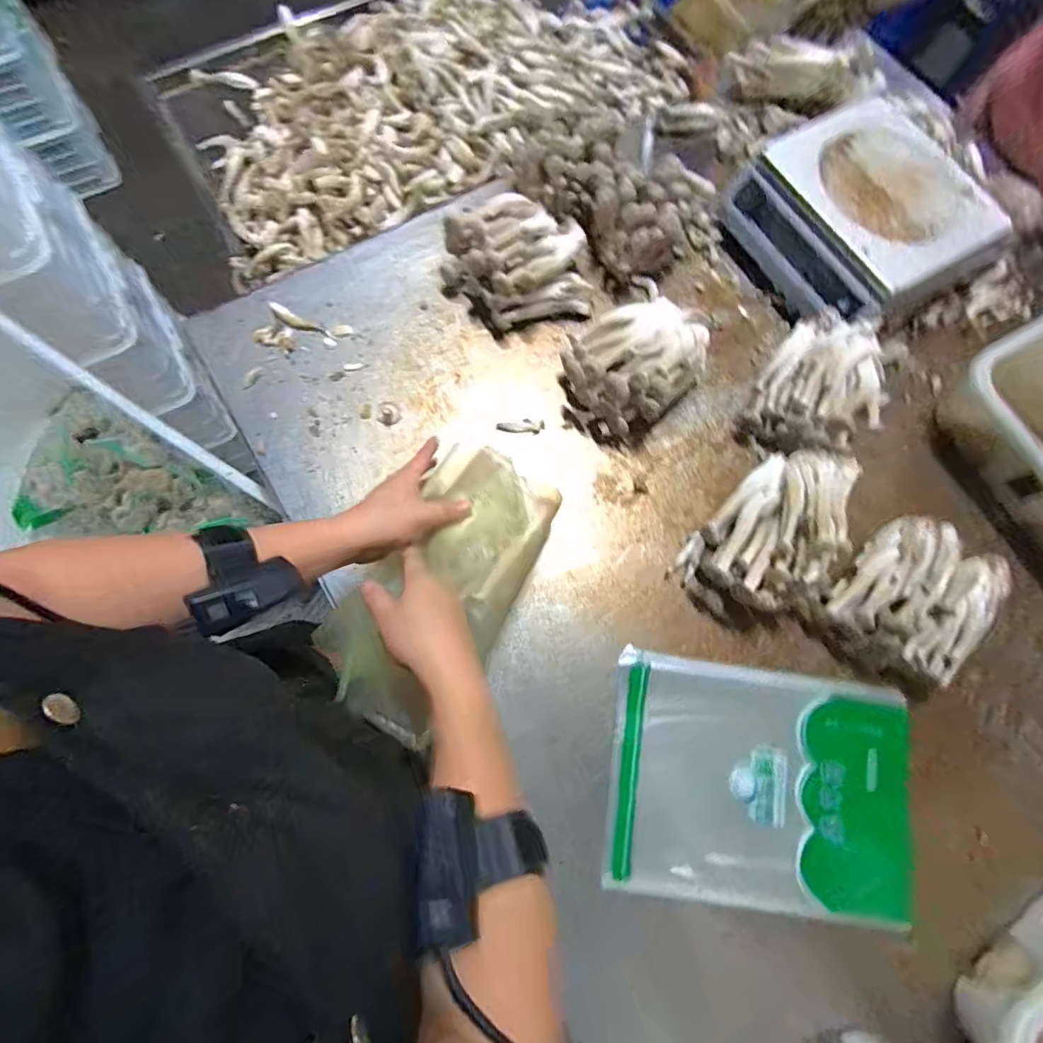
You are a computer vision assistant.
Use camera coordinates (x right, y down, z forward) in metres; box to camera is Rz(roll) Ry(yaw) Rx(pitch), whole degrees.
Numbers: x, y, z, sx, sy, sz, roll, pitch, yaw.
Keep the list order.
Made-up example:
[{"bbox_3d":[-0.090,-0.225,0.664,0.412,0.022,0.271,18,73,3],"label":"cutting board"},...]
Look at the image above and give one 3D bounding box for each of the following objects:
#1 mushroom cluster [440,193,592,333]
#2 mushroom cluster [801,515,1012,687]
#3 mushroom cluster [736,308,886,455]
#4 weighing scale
[{"bbox_3d":[-0.009,-0.338,0.651,0.181,0.082,0.140,-15,76,-6],"label":"mushroom cluster"},{"bbox_3d":[0.421,0.087,0.539,0.189,0.068,0.139,-37,79,-11],"label":"mushroom cluster"},{"bbox_3d":[0.356,-0.154,0.605,0.125,0.094,0.156,35,76,7],"label":"mushroom cluster"},{"bbox_3d":[0.438,-0.388,0.669,0.253,0.118,0.253,-30,78,-9],"label":"weighing scale"}]

